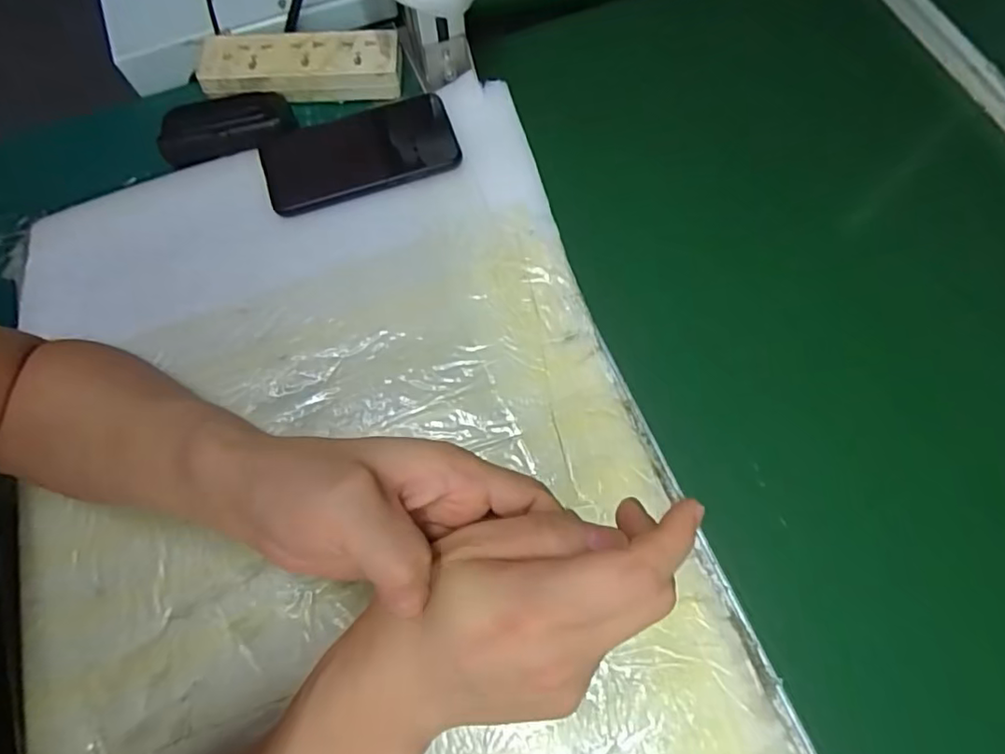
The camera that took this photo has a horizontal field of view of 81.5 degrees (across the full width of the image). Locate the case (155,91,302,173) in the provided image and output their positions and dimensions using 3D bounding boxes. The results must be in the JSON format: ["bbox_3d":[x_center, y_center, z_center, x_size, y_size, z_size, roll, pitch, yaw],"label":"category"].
[{"bbox_3d":[-0.233,-0.212,0.493,0.105,0.026,0.051,-12,70,-3],"label":"case"}]

